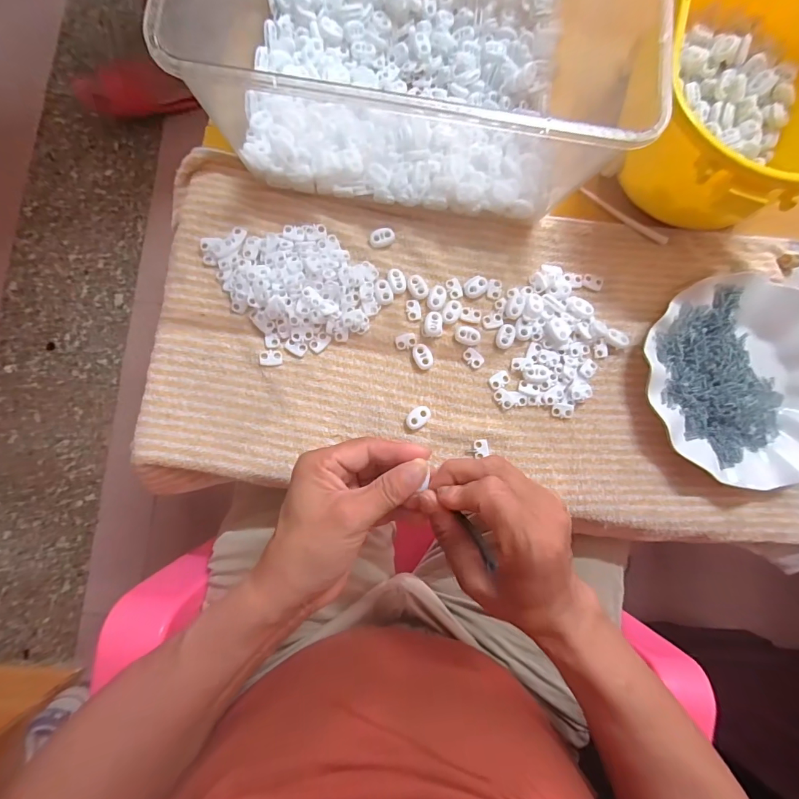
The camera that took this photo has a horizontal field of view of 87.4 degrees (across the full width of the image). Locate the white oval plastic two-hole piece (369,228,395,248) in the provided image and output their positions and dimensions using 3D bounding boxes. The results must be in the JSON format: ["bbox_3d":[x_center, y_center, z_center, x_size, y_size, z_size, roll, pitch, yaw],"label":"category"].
[{"bbox_3d":[-0.015,-0.143,0.368,0.022,0.007,0.016,-11,84,-7],"label":"white oval plastic two-hole piece"}]

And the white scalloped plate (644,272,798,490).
[{"bbox_3d":[0.308,-0.018,0.371,0.185,0.024,0.177,1,83,-5],"label":"white scalloped plate"}]

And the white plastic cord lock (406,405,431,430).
[{"bbox_3d":[0.016,0.015,0.353,0.023,0.007,0.015,-43,88,-9],"label":"white plastic cord lock"}]

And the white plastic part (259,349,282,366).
[{"bbox_3d":[-0.108,-0.035,0.349,0.019,0.004,0.013,-5,83,-6],"label":"white plastic part"}]

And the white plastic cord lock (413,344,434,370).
[{"bbox_3d":[0.020,-0.036,0.359,0.014,0.007,0.022,-26,86,-8],"label":"white plastic cord lock"}]

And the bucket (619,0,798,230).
[{"bbox_3d":[0.279,-0.257,0.356,0.163,0.108,0.231,29,81,-1],"label":"bucket"}]

